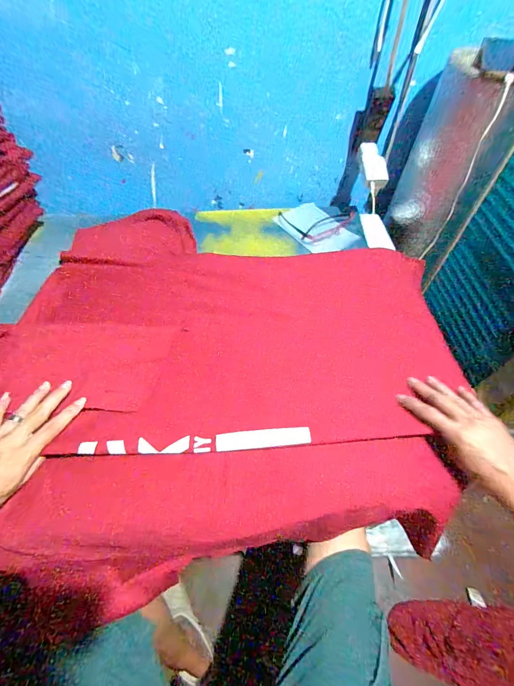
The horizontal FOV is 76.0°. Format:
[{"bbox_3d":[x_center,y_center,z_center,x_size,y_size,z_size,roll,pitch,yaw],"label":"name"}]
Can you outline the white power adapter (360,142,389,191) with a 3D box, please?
[{"bbox_3d":[0.245,-0.374,0.692,0.051,0.022,0.101,-13,84,-9],"label":"white power adapter"}]

